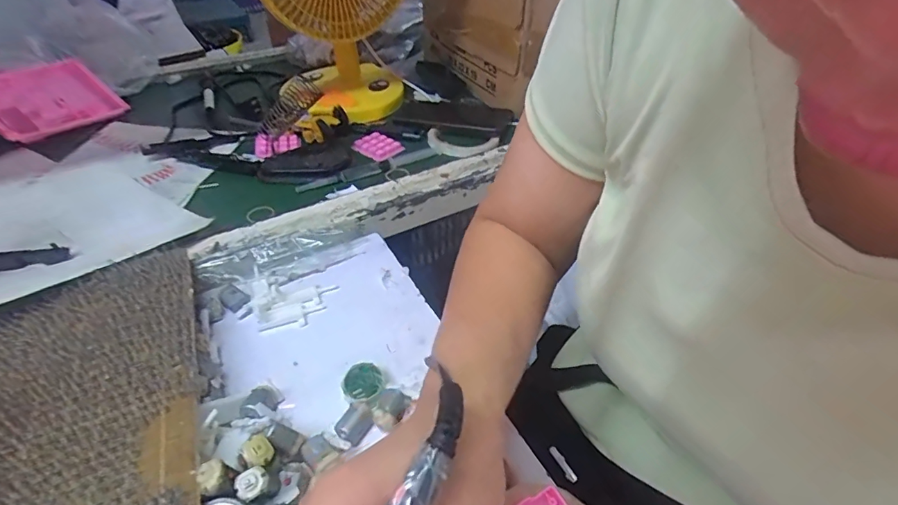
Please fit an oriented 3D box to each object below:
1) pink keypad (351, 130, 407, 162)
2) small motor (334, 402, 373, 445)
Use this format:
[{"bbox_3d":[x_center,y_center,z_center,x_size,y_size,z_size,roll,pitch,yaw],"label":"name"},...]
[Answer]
[{"bbox_3d":[-0.098,-0.148,0.659,0.066,0.004,0.049,31,50,30],"label":"pink keypad"},{"bbox_3d":[-0.069,0.125,0.349,0.018,0.015,0.027,19,45,20],"label":"small motor"}]

